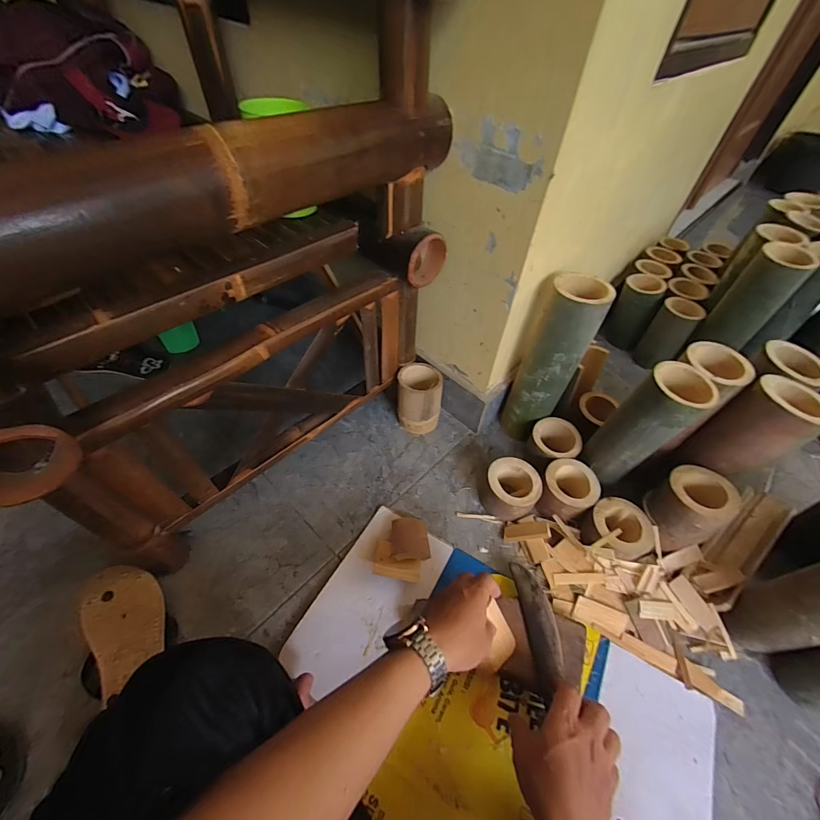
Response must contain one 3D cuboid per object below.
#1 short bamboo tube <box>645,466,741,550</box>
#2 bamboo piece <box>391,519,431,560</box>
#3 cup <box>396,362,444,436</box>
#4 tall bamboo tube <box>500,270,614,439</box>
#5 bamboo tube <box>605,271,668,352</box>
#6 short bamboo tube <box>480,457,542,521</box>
[{"bbox_3d":[0.435,0.154,0.586,0.090,0.111,0.095,-19,54,-19],"label":"short bamboo tube"},{"bbox_3d":[0.000,0.208,0.604,0.060,0.008,0.066,1,51,-6],"label":"bamboo piece"},{"bbox_3d":[0.019,-0.021,0.750,0.086,0.119,0.083,2,51,-2],"label":"cup"},{"bbox_3d":[0.249,-0.079,0.674,0.097,0.306,0.113,22,53,14],"label":"tall bamboo tube"},{"bbox_3d":[0.555,-0.243,0.933,0.092,0.157,0.084,26,54,17],"label":"bamboo tube"},{"bbox_3d":[0.177,0.138,0.652,0.092,0.076,0.086,2,51,-2],"label":"short bamboo tube"}]

